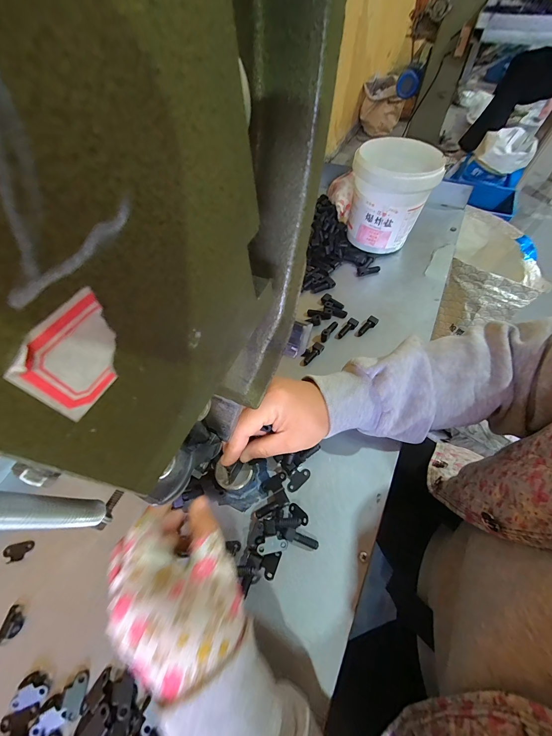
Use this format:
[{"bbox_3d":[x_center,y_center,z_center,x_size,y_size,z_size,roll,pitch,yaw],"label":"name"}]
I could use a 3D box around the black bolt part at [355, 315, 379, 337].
[{"bbox_3d":[0.130,-0.059,0.404,0.013,0.011,0.040,39,68,18],"label":"black bolt part"}]

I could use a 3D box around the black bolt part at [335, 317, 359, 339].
[{"bbox_3d":[0.101,-0.056,0.402,0.013,0.009,0.038,41,68,18],"label":"black bolt part"}]

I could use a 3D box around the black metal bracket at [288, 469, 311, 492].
[{"bbox_3d":[0.024,0.120,0.308,0.029,0.004,0.015,-40,70,-20],"label":"black metal bracket"}]

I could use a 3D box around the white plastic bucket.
[{"bbox_3d":[0.181,-0.273,0.458,0.119,0.126,0.127,20,63,14],"label":"white plastic bucket"}]

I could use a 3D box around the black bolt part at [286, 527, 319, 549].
[{"bbox_3d":[0.025,0.168,0.278,0.032,0.010,0.011,22,64,10],"label":"black bolt part"}]

